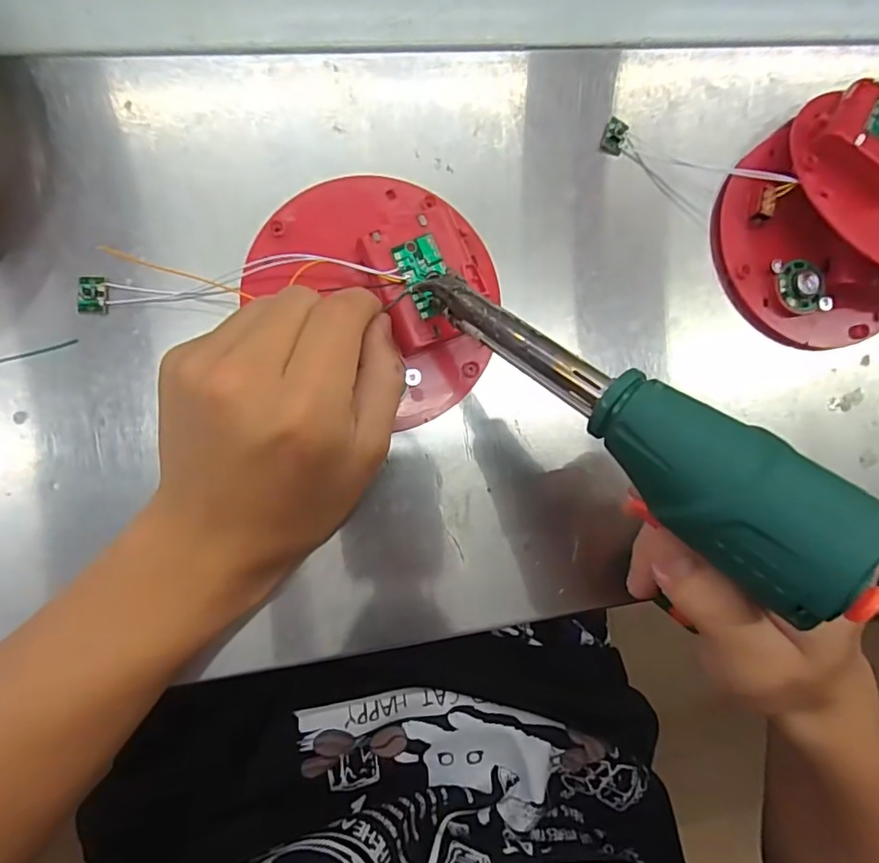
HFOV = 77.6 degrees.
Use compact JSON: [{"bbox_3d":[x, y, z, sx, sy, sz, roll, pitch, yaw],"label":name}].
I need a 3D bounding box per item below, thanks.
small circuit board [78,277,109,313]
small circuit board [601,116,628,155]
[{"bbox_3d":[-0.157,-0.062,0.248,0.010,0.006,0.016,1,88,-9],"label":"small circuit board"},{"bbox_3d":[0.094,-0.158,0.292,0.013,0.005,0.017,22,85,-8],"label":"small circuit board"}]

